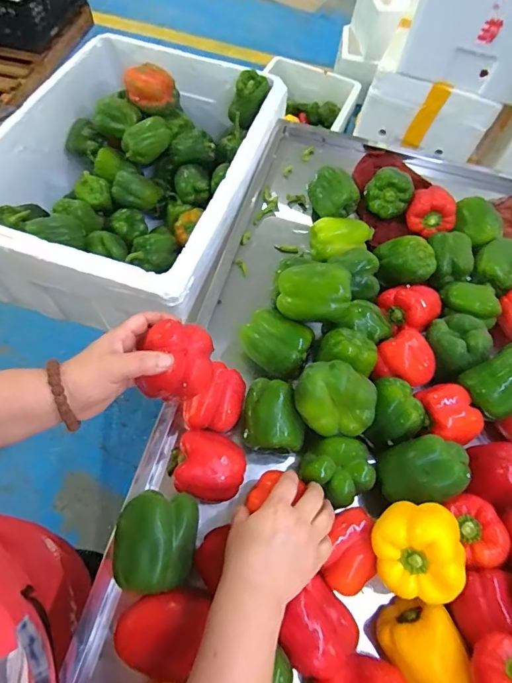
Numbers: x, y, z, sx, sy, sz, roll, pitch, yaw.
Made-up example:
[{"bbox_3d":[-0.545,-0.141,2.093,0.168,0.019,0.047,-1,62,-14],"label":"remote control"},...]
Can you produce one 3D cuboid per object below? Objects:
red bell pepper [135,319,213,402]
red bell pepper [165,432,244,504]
[{"bbox_3d":[-0.082,0.024,0.432,0.074,0.074,0.072,2,62,-3],"label":"red bell pepper"},{"bbox_3d":[-0.062,0.151,0.501,0.095,0.065,0.072,18,62,5],"label":"red bell pepper"}]

